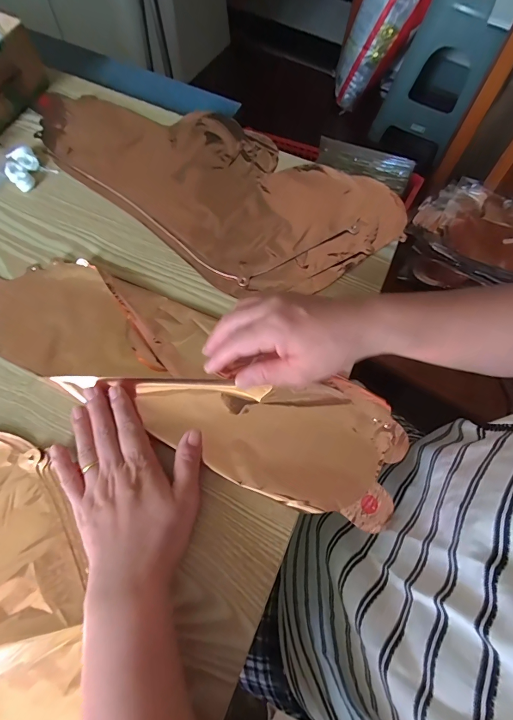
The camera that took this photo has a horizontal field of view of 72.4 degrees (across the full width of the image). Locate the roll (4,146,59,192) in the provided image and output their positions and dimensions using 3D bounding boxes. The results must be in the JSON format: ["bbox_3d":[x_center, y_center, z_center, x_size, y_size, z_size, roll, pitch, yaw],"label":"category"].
[{"bbox_3d":[-0.283,-0.234,0.426,0.056,0.013,0.048,38,71,12],"label":"roll"}]

